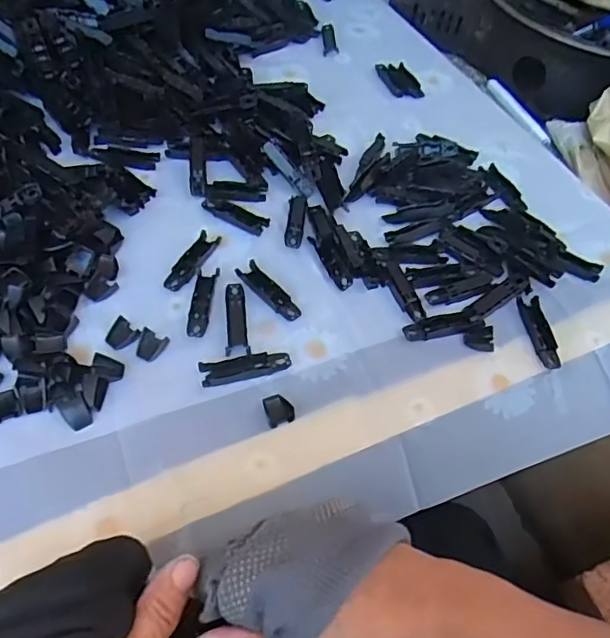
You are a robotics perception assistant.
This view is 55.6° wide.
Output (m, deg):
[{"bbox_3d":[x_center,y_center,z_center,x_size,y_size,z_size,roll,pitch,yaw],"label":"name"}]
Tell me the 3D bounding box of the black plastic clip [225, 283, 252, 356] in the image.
[{"bbox_3d":[-0.053,-0.002,0.443,0.018,0.004,0.065,-2,53,-12],"label":"black plastic clip"}]

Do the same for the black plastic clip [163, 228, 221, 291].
[{"bbox_3d":[-0.092,-0.047,0.474,0.020,0.004,0.065,26,53,9],"label":"black plastic clip"}]

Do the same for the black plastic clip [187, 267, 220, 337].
[{"bbox_3d":[-0.080,-0.014,0.449,0.017,0.004,0.064,7,52,-5],"label":"black plastic clip"}]

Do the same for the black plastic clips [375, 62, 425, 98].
[{"bbox_3d":[0.107,-0.275,0.663,0.035,0.007,0.068,-14,56,-15],"label":"black plastic clips"}]

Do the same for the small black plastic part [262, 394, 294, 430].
[{"bbox_3d":[-0.018,0.062,0.401,0.019,0.006,0.024,-9,55,-17],"label":"small black plastic part"}]

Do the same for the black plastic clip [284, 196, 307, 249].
[{"bbox_3d":[-0.008,-0.087,0.510,0.016,0.004,0.064,8,52,-4],"label":"black plastic clip"}]

